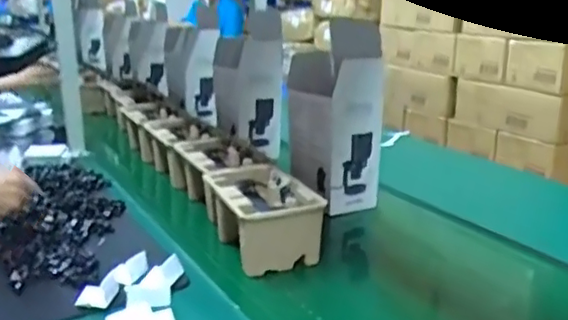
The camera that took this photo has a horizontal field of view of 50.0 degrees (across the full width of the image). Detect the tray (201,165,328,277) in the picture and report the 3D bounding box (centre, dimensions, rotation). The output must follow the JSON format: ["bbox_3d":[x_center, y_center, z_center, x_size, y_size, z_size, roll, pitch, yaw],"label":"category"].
[{"bbox_3d":[-0.038,0.093,1.051,0.144,0.105,0.235,-7,17,-21],"label":"tray"}]

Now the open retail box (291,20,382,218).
[{"bbox_3d":[0.110,-0.088,1.213,0.149,0.347,0.142,-8,17,-23],"label":"open retail box"}]

